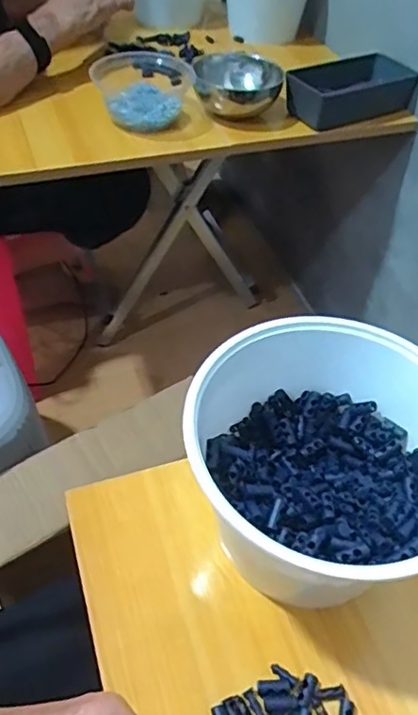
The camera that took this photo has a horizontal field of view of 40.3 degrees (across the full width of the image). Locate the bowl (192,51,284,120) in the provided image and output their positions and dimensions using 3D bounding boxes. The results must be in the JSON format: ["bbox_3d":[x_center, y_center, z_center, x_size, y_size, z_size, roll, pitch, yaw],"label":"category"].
[{"bbox_3d":[0.041,-0.374,0.793,0.117,0.066,0.117,2,49,-2],"label":"bowl"}]

